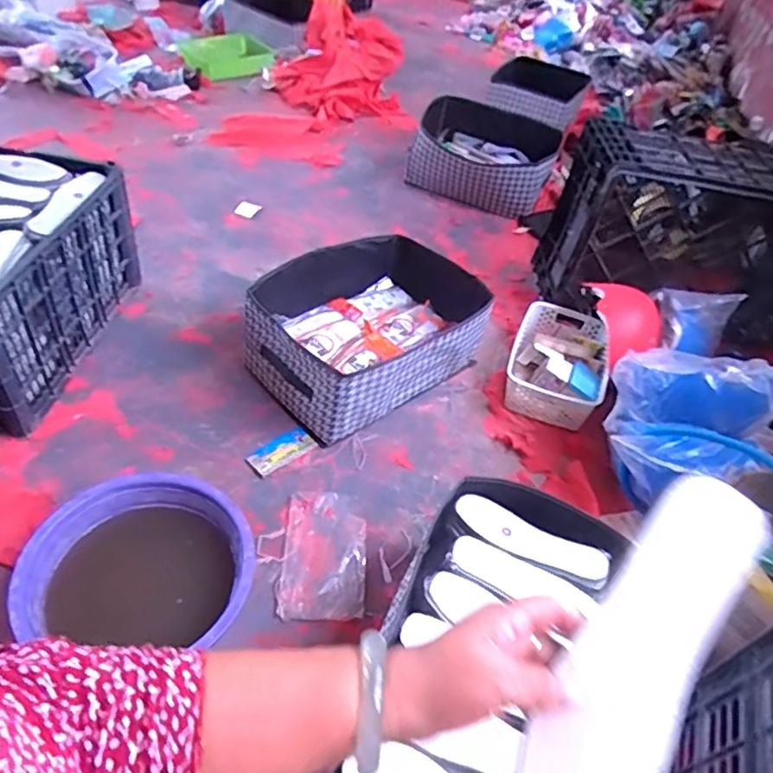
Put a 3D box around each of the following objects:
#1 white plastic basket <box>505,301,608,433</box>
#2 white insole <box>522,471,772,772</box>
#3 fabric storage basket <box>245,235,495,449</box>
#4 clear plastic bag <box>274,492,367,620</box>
[{"bbox_3d":[0.370,-0.056,1.285,0.196,0.091,0.299,20,46,10],"label":"white plastic basket"},{"bbox_3d":[0.147,0.161,0.345,0.068,0.013,0.226,27,85,19],"label":"white insole"},{"bbox_3d":[-0.027,-0.123,1.204,0.455,0.165,0.320,-31,58,-33],"label":"fabric storage basket"},{"bbox_3d":[-0.098,0.261,0.940,0.131,0.014,0.201,5,45,-6],"label":"clear plastic bag"}]

